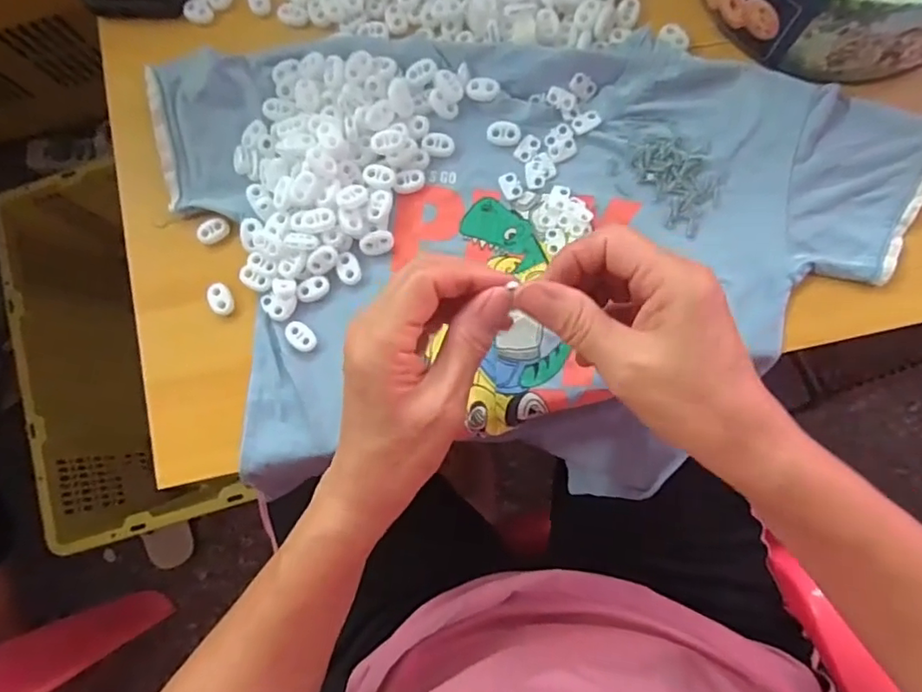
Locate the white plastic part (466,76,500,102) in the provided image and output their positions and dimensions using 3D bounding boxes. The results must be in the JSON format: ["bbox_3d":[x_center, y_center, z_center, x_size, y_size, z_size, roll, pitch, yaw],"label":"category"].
[{"bbox_3d":[0.015,-0.172,0.381,0.021,0.005,0.014,10,83,6],"label":"white plastic part"}]

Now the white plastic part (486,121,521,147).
[{"bbox_3d":[0.029,-0.143,0.383,0.022,0.004,0.016,7,83,6],"label":"white plastic part"}]

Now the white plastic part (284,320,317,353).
[{"bbox_3d":[-0.106,-0.007,0.374,0.023,0.004,0.014,41,88,9],"label":"white plastic part"}]

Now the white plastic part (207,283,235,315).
[{"bbox_3d":[-0.164,-0.032,0.388,0.014,0.012,0.022,-32,81,0],"label":"white plastic part"}]

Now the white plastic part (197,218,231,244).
[{"bbox_3d":[-0.172,-0.081,0.394,0.023,0.005,0.015,-31,81,1],"label":"white plastic part"}]

